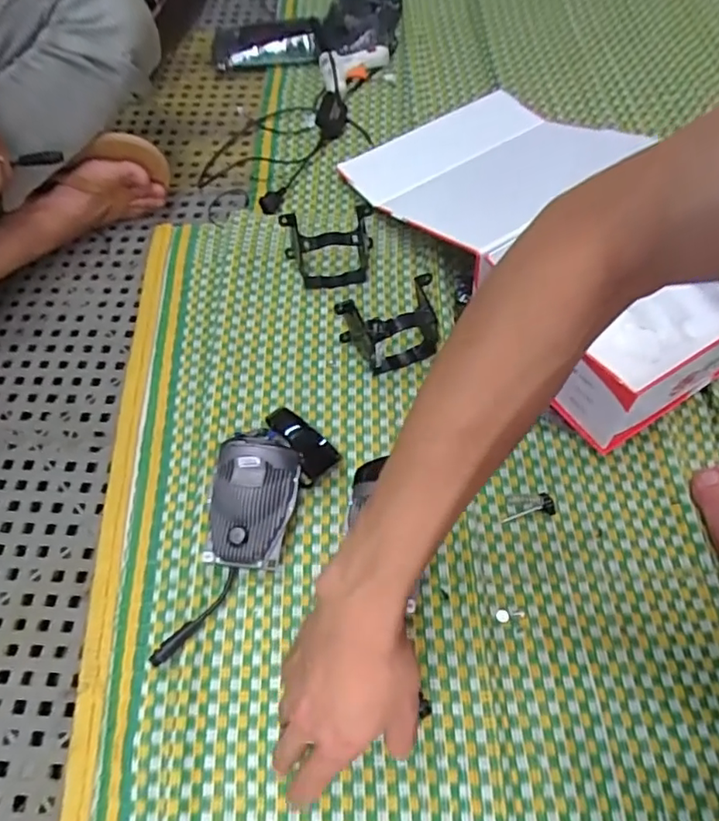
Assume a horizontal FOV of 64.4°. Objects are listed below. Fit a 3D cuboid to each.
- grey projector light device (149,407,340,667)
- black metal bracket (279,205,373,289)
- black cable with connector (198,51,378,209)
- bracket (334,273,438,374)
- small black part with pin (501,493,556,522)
[{"bbox_3d":[-0.108,0.104,0.516,0.087,0.075,0.252,24,64,15],"label":"grey projector light device"},{"bbox_3d":[-0.038,-0.198,0.675,0.107,0.070,0.076,-4,60,0],"label":"black metal bracket"},{"bbox_3d":[-0.086,-0.403,0.813,0.170,0.040,0.312,37,68,21],"label":"black cable with connector"},{"bbox_3d":[0.035,-0.093,0.610,0.104,0.077,0.061,-18,61,-8],"label":"bracket"},{"bbox_3d":[0.162,0.092,0.552,0.052,0.007,0.023,-7,61,-2],"label":"small black part with pin"}]

